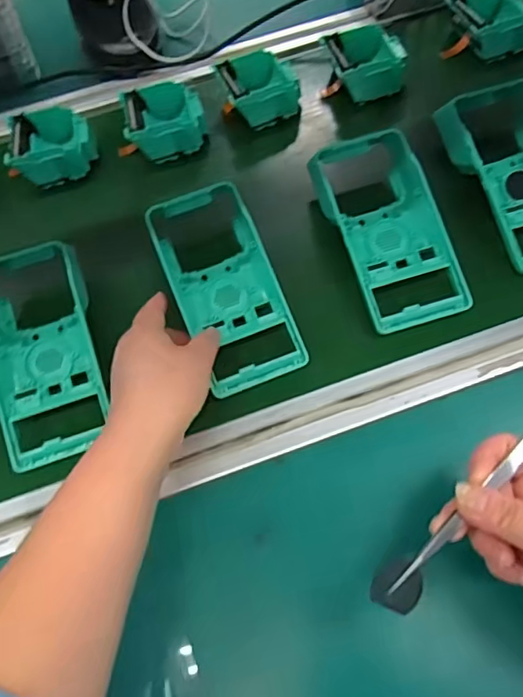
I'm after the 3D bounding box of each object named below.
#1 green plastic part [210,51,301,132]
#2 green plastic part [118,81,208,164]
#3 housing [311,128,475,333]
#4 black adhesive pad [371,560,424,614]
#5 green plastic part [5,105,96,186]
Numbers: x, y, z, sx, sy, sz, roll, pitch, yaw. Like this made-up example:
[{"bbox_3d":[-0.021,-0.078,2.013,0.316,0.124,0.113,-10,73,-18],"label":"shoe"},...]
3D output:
[{"bbox_3d":[-0.001,-0.272,0.567,0.077,0.043,0.076,-16,60,-5],"label":"green plastic part"},{"bbox_3d":[-0.099,-0.232,0.555,0.077,0.043,0.073,-17,60,-6],"label":"green plastic part"},{"bbox_3d":[0.102,-0.102,0.449,0.090,0.053,0.169,-14,60,-4],"label":"housing"},{"bbox_3d":[0.072,0.122,0.277,0.026,0.006,0.025,29,76,-14],"label":"black adhesive pad"},{"bbox_3d":[-0.213,-0.204,0.552,0.085,0.046,0.084,-19,60,-7],"label":"green plastic part"}]

